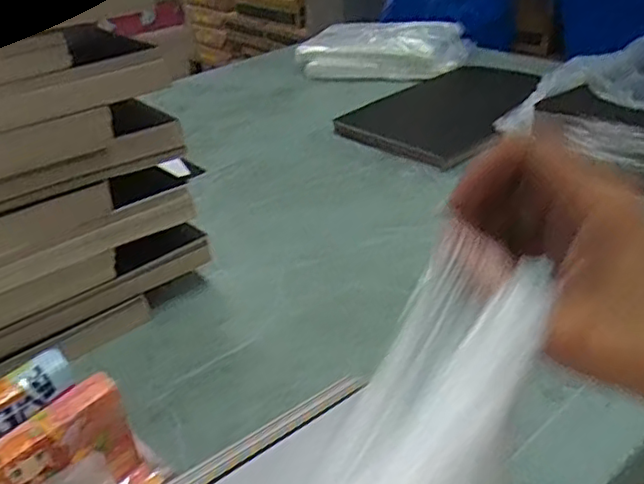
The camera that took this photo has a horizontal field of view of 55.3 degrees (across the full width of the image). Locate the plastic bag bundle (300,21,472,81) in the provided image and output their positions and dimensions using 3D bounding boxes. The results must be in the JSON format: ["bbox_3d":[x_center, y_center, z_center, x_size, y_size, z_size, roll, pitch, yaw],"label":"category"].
[{"bbox_3d":[0.132,-0.417,1.338,0.371,0.071,0.227,4,33,13],"label":"plastic bag bundle"}]

